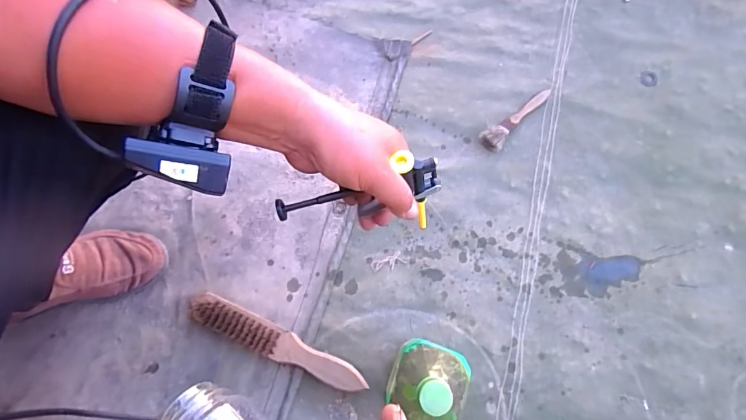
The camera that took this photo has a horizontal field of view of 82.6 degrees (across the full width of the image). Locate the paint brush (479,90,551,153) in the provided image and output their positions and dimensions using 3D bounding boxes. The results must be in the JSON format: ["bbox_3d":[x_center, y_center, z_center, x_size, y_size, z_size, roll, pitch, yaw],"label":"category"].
[{"bbox_3d":[0.238,-0.154,0.700,0.153,0.016,0.038,-41,75,-14],"label":"paint brush"}]

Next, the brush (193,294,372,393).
[{"bbox_3d":[-0.131,0.181,0.576,0.257,0.024,0.040,23,72,8],"label":"brush"}]

